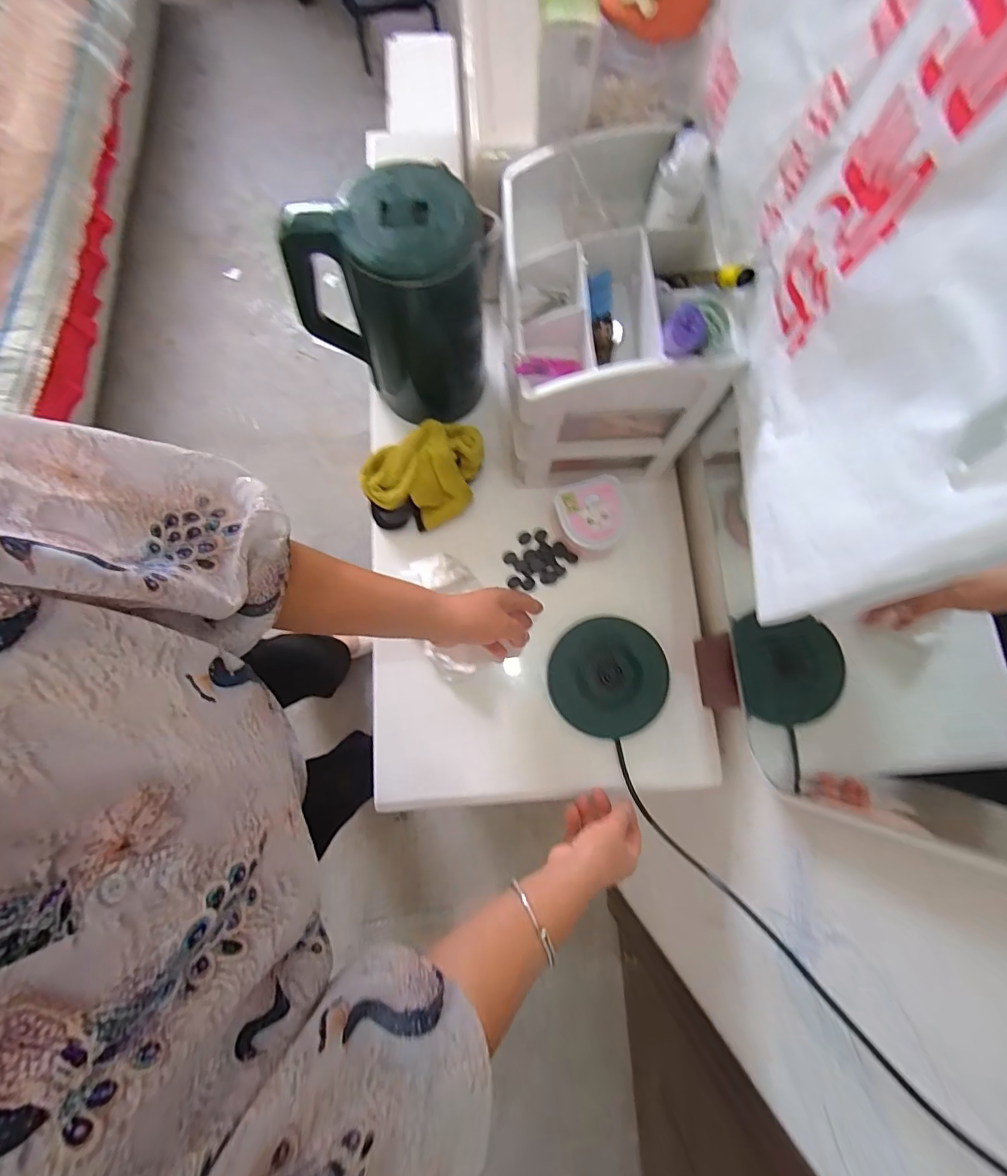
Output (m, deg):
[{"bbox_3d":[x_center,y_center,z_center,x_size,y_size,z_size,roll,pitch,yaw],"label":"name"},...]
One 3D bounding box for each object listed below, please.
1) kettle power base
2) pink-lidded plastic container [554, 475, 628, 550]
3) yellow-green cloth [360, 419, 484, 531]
[{"bbox_3d":[0.126,0.105,0.595,0.137,0.022,0.132,0,77,-2],"label":"kettle power base"},{"bbox_3d":[0.111,-0.086,0.615,0.093,0.056,0.084,-20,78,-6],"label":"pink-lidded plastic container"},{"bbox_3d":[-0.095,-0.137,0.612,0.152,0.064,0.104,-25,79,-7],"label":"yellow-green cloth"}]

